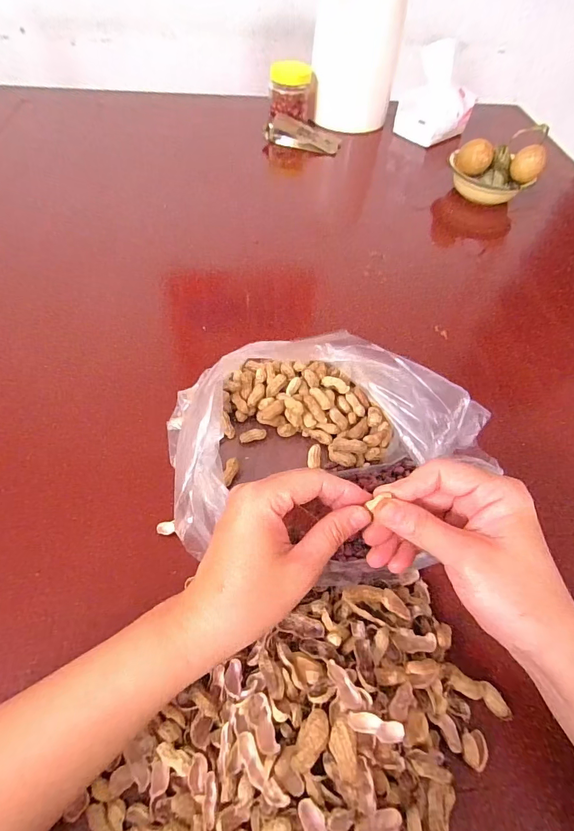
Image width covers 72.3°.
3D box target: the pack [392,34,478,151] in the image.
[{"bbox_3d":[0.277,-0.585,0.715,0.112,0.121,0.096,-31,63,-22],"label":"pack"}]

